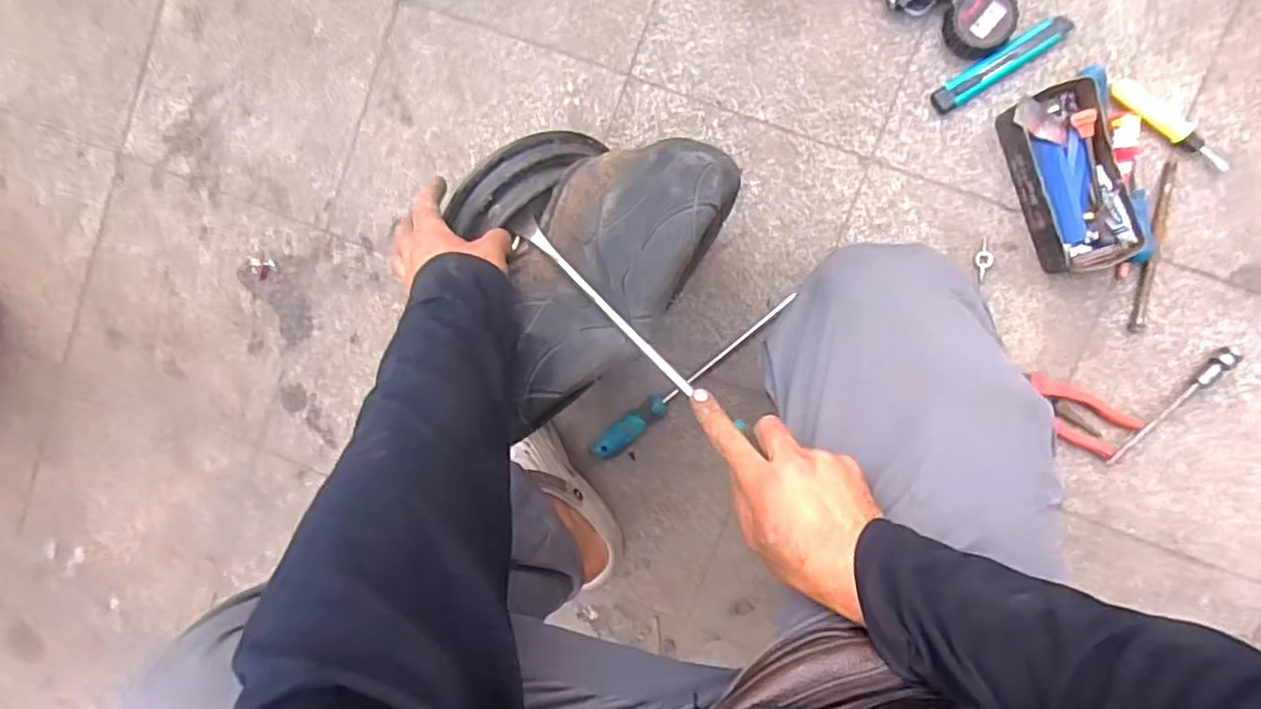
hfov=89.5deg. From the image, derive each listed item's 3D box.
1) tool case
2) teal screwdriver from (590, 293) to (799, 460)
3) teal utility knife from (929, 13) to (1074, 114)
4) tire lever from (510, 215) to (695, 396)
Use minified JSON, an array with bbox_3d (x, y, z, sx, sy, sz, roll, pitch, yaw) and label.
[{"bbox_3d":[0.478,-0.189,0.688,0.106,0.046,0.201,-21,92,8],"label":"tool case"},{"bbox_3d":[0.074,0.028,0.755,0.306,0.033,0.028,-39,89,8],"label":"teal screwdriver"},{"bbox_3d":[0.408,-0.320,0.700,0.154,0.019,0.029,-32,90,8],"label":"teal utility knife"},{"bbox_3d":[-0.024,-0.042,0.524,0.017,0.013,0.211,-46,74,8],"label":"tire lever"}]

